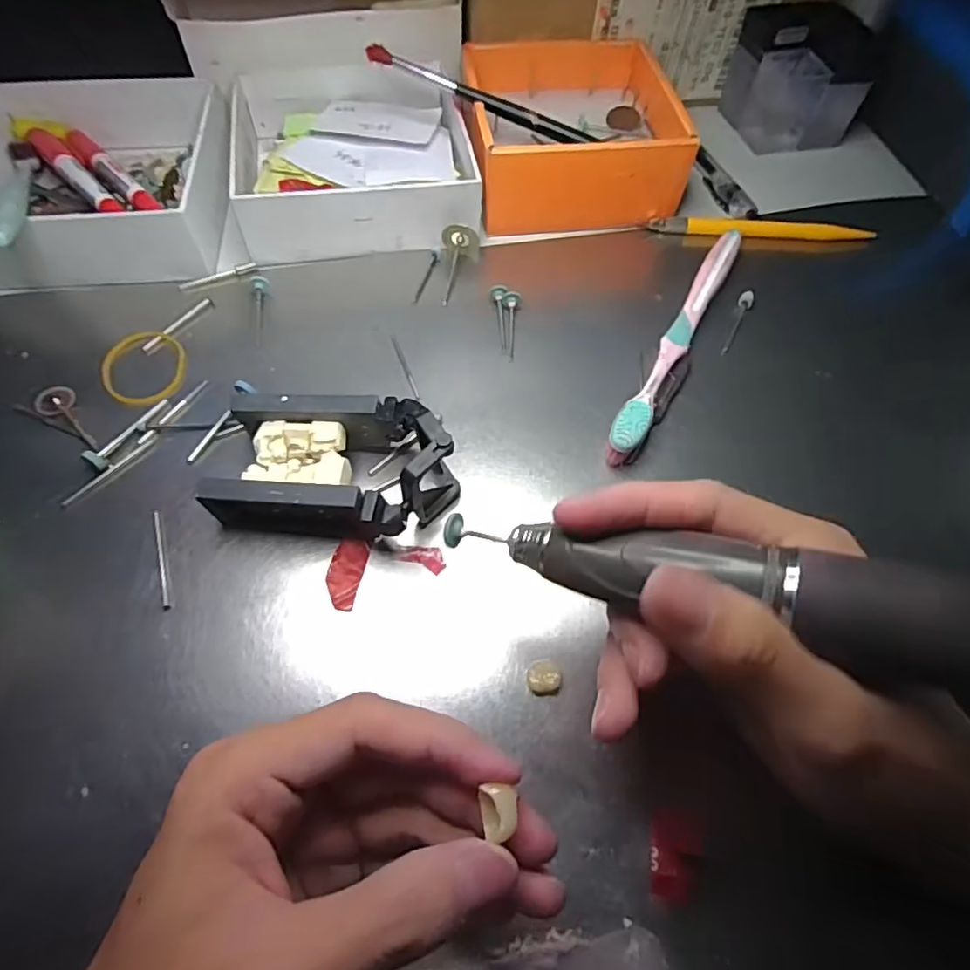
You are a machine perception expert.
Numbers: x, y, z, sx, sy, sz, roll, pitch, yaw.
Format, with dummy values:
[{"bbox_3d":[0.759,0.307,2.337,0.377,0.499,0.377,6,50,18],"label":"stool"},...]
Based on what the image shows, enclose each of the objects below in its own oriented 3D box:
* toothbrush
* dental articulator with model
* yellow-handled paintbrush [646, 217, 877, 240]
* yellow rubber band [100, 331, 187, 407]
[{"bbox_3d":[0.100,-0.078,0.297,0.015,0.016,0.175,26,62,12],"label":"toothbrush"},{"bbox_3d":[-0.061,-0.009,0.236,0.094,0.045,0.057,5,60,1],"label":"dental articulator with model"},{"bbox_3d":[0.167,-0.152,0.350,0.133,0.012,0.014,4,60,0],"label":"yellow-handled paintbrush"},{"bbox_3d":[-0.169,-0.057,0.289,0.038,0.006,0.049,-6,59,-10],"label":"yellow rubber band"}]

